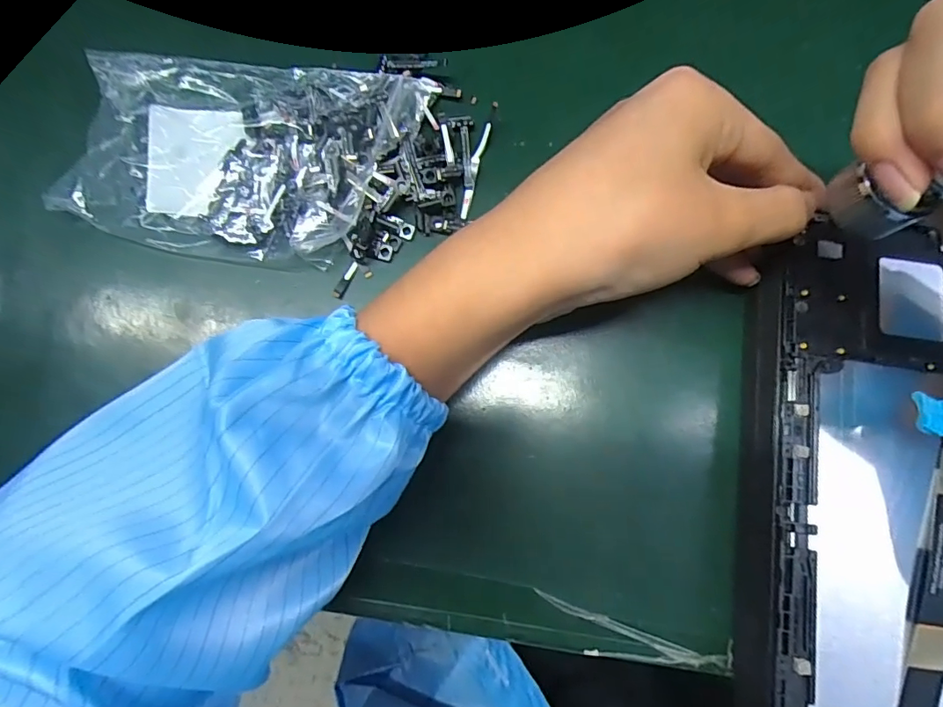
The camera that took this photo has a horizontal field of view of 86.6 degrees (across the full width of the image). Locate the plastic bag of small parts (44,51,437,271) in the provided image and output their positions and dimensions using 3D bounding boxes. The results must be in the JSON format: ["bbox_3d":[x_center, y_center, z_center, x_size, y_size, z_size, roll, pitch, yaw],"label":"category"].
[{"bbox_3d":[-0.099,-0.085,0.215,0.144,0.014,0.091,6,75,0],"label":"plastic bag of small parts"}]

